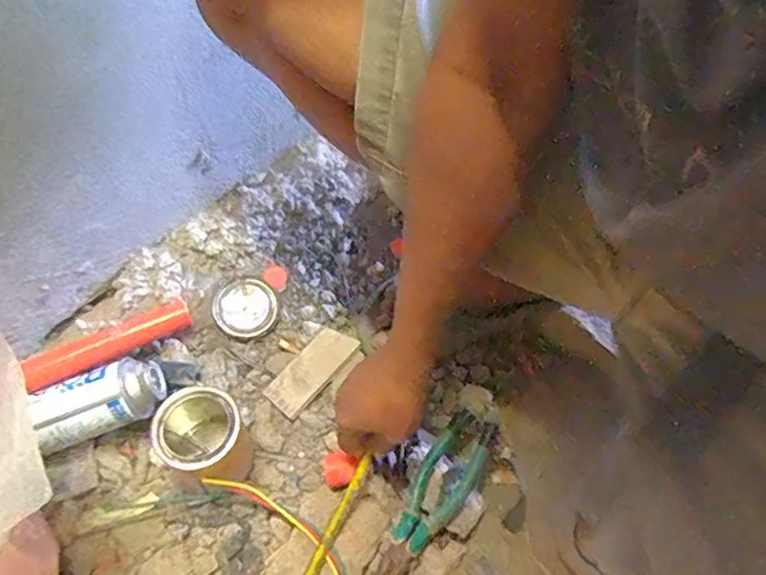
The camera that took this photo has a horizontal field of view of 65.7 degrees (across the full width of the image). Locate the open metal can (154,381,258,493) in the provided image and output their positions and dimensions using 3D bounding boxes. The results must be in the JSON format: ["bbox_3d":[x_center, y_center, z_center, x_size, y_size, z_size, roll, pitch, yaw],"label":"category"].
[{"bbox_3d":[-0.188,0.159,0.618,0.089,0.104,0.082,2,58,-3],"label":"open metal can"}]

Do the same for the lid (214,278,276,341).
[{"bbox_3d":[-0.168,0.025,0.728,0.072,0.004,0.070,2,79,-11],"label":"lid"}]

